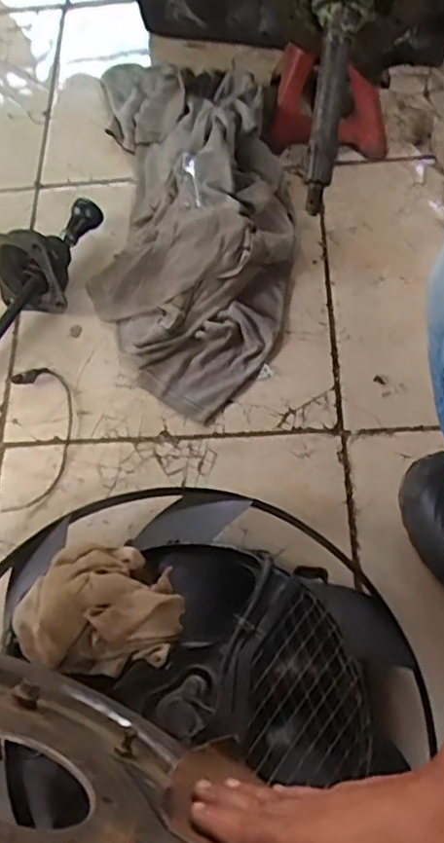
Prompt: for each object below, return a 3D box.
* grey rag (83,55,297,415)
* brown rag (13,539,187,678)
[{"bbox_3d":[-0.041,-0.284,0.854,0.264,0.087,0.562,0,67,3],"label":"grey rag"},{"bbox_3d":[-0.106,0.162,0.558,0.142,0.053,0.108,3,67,7],"label":"brown rag"}]

